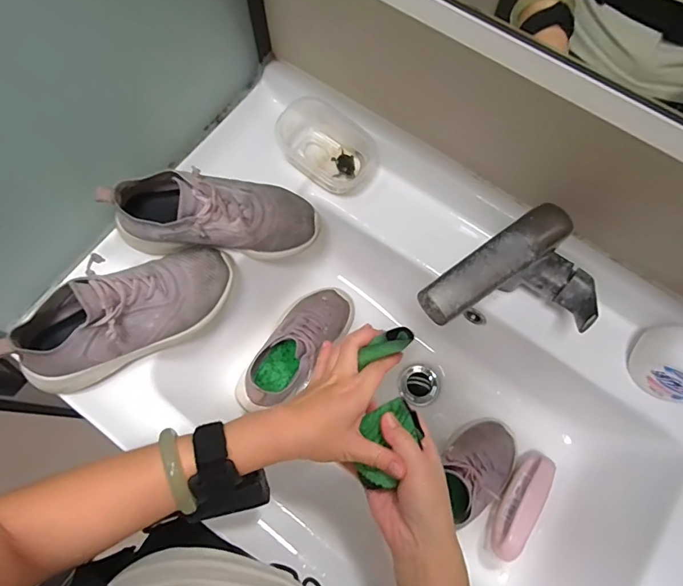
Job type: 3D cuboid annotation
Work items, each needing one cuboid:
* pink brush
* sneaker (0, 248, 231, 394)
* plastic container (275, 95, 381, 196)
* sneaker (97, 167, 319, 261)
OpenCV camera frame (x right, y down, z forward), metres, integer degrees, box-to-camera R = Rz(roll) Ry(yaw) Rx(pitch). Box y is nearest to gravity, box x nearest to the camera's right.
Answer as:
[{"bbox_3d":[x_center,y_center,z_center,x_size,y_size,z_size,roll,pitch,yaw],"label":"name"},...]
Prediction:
[{"bbox_3d":[0.217,0.255,0.531,0.033,0.046,0.125,31,74,10],"label":"pink brush"},{"bbox_3d":[-0.219,0.015,0.461,0.224,0.101,0.086,-28,73,-23],"label":"sneaker"},{"bbox_3d":[-0.017,-0.191,0.570,0.136,0.057,0.087,34,74,10],"label":"plastic container"},{"bbox_3d":[-0.139,-0.090,0.504,0.223,0.086,0.082,3,71,-13],"label":"sneaker"}]

